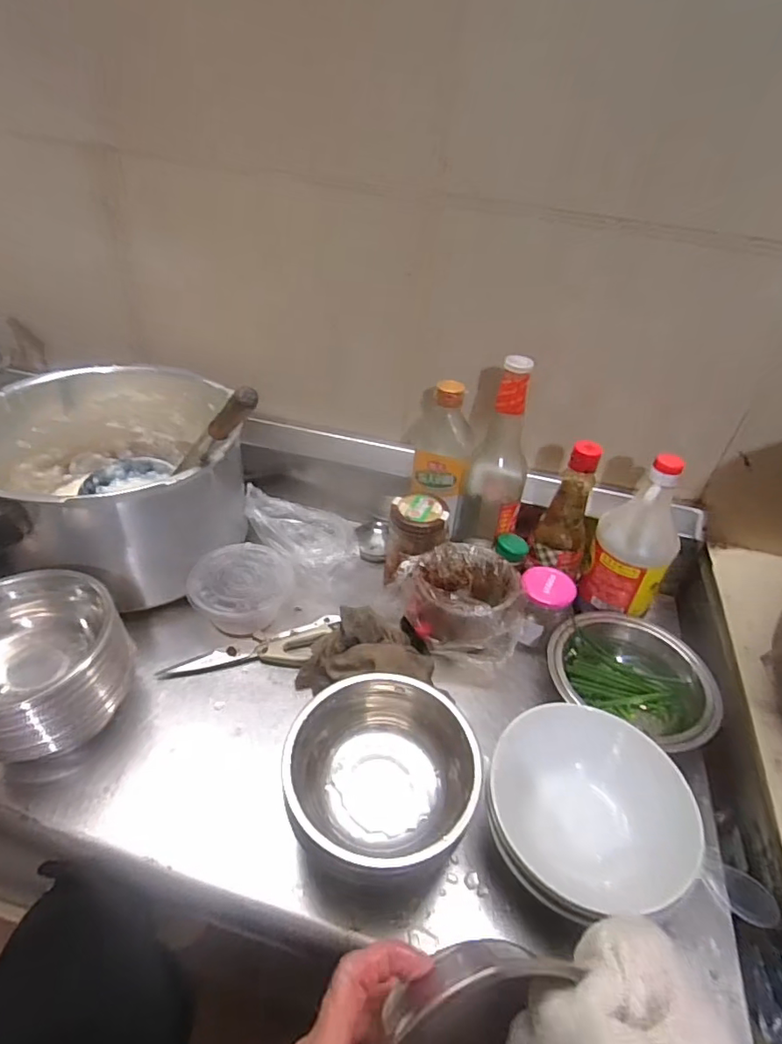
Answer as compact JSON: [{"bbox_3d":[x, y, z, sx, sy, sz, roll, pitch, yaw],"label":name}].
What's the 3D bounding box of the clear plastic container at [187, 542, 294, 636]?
[{"bbox_3d":[-0.170,0.085,0.633,0.108,0.059,0.116,4,39,-3],"label":"clear plastic container"}]

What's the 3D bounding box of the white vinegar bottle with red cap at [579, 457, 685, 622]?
[{"bbox_3d":[0.277,0.019,0.612,0.076,0.184,0.067,5,39,-2],"label":"white vinegar bottle with red cap"}]

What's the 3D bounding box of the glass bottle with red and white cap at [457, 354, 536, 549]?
[{"bbox_3d":[0.127,-0.064,0.645,0.070,0.255,0.078,14,40,9],"label":"glass bottle with red and white cap"}]

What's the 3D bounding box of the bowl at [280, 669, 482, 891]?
[{"bbox_3d":[-0.009,0.217,0.454,0.144,0.102,0.148,4,39,-3],"label":"bowl"}]

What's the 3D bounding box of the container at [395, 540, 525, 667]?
[{"bbox_3d":[0.078,0.099,0.624,0.128,0.097,0.130,-1,40,-10],"label":"container"}]

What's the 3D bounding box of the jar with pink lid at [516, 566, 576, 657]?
[{"bbox_3d":[0.171,0.100,0.631,0.059,0.079,0.067,5,39,-2],"label":"jar with pink lid"}]

